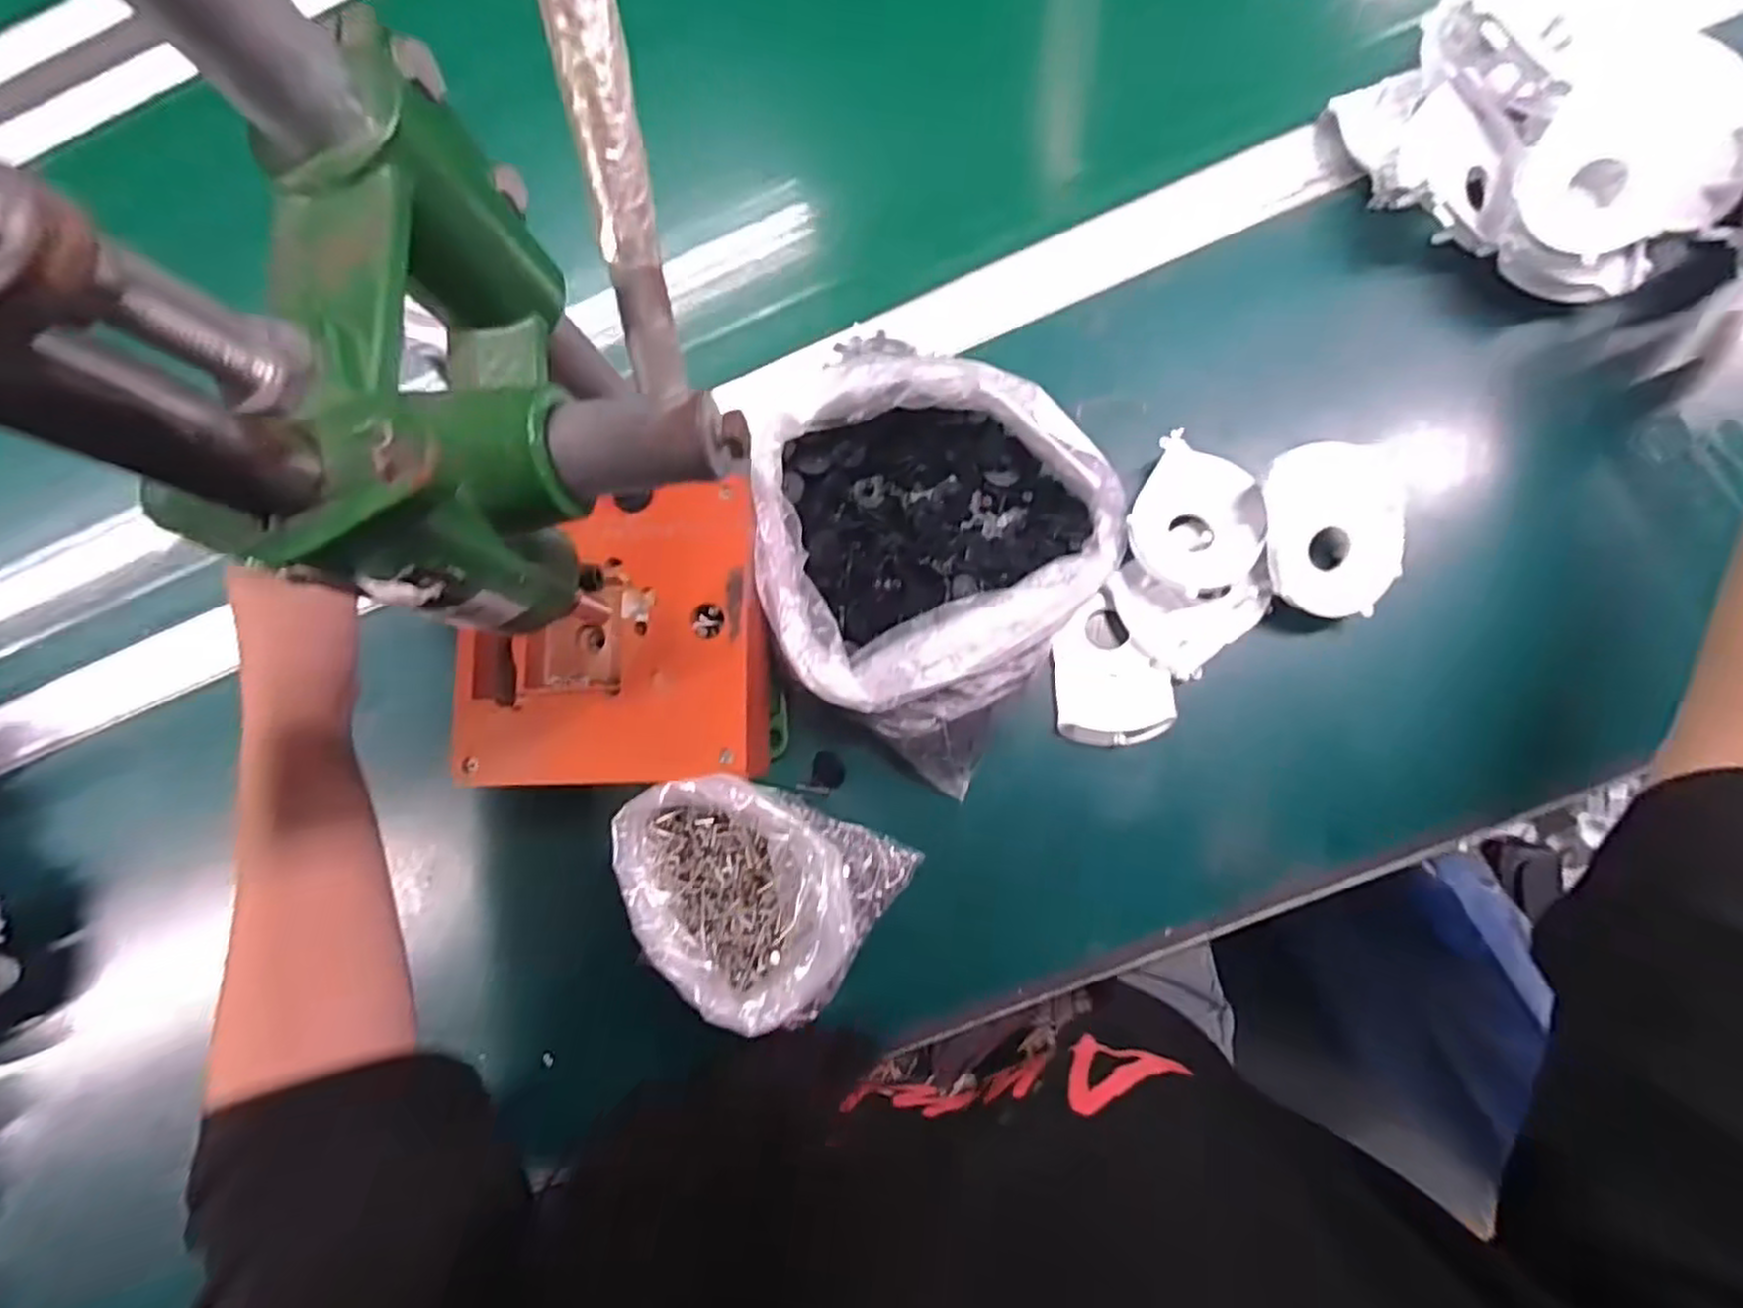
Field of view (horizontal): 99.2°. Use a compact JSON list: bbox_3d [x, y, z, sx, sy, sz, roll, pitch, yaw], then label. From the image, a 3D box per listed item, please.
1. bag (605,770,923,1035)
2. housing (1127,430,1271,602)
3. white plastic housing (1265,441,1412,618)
[{"bbox_3d":[-0.059,0.114,0.366,0.129,0.100,0.096,29,87,9],"label":"bag"},{"bbox_3d":[0.173,-0.070,0.395,0.067,0.021,0.070,-1,82,7],"label":"housing"},{"bbox_3d":[0.238,-0.062,0.382,0.071,0.031,0.085,-1,82,7],"label":"white plastic housing"}]

